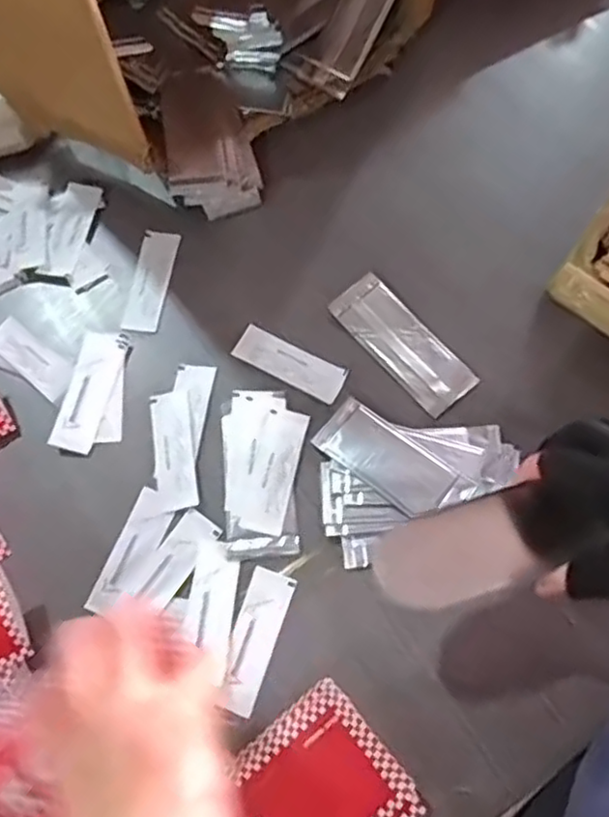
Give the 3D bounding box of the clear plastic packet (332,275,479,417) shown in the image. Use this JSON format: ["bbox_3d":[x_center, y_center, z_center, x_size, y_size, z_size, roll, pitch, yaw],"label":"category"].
[{"bbox_3d":[0.077,-0.051,0.518,0.049,0.007,0.123,-39,73,-12],"label":"clear plastic packet"}]

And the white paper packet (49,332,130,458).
[{"bbox_3d":[-0.166,-0.015,0.514,0.035,0.006,0.099,9,70,5],"label":"white paper packet"}]

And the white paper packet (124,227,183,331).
[{"bbox_3d":[-0.127,-0.107,0.551,0.032,0.006,0.092,6,70,4],"label":"white paper packet"}]

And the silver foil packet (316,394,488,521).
[{"bbox_3d":[0.064,0.039,0.476,0.114,0.006,0.048,36,73,20],"label":"silver foil packet"}]

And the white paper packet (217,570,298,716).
[{"bbox_3d":[-0.034,0.155,0.446,0.030,0.004,0.091,18,71,8],"label":"white paper packet"}]

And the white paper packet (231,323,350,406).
[{"bbox_3d":[-0.011,-0.036,0.516,0.089,0.006,0.032,28,73,12],"label":"white paper packet"}]

